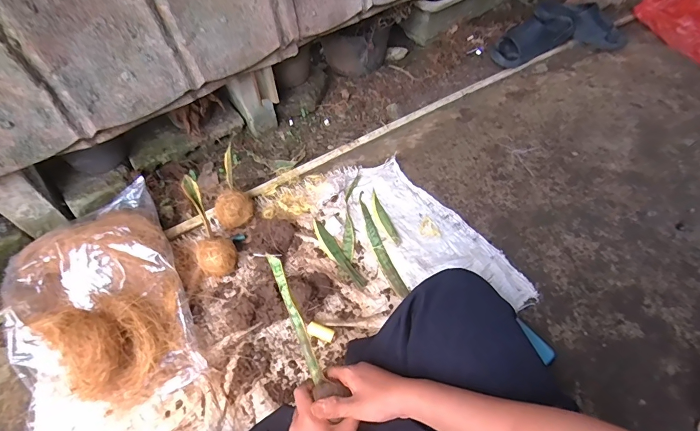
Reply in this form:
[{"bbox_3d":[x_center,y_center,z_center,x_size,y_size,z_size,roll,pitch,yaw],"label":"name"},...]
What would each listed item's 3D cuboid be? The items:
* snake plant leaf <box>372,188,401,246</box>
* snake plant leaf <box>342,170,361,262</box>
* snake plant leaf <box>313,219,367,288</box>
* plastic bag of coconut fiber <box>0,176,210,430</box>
[{"bbox_3d":[0.077,0.003,0.878,0.033,0.007,0.154,-16,58,-11],"label":"snake plant leaf"},{"bbox_3d":[0.001,-0.006,0.895,0.030,0.009,0.242,4,56,3],"label":"snake plant leaf"},{"bbox_3d":[-0.030,0.080,0.825,0.034,0.008,0.192,-28,61,-17],"label":"snake plant leaf"},{"bbox_3d":[-0.487,0.143,0.706,0.299,0.146,0.446,-25,60,-16],"label":"plastic bag of coconut fiber"}]

